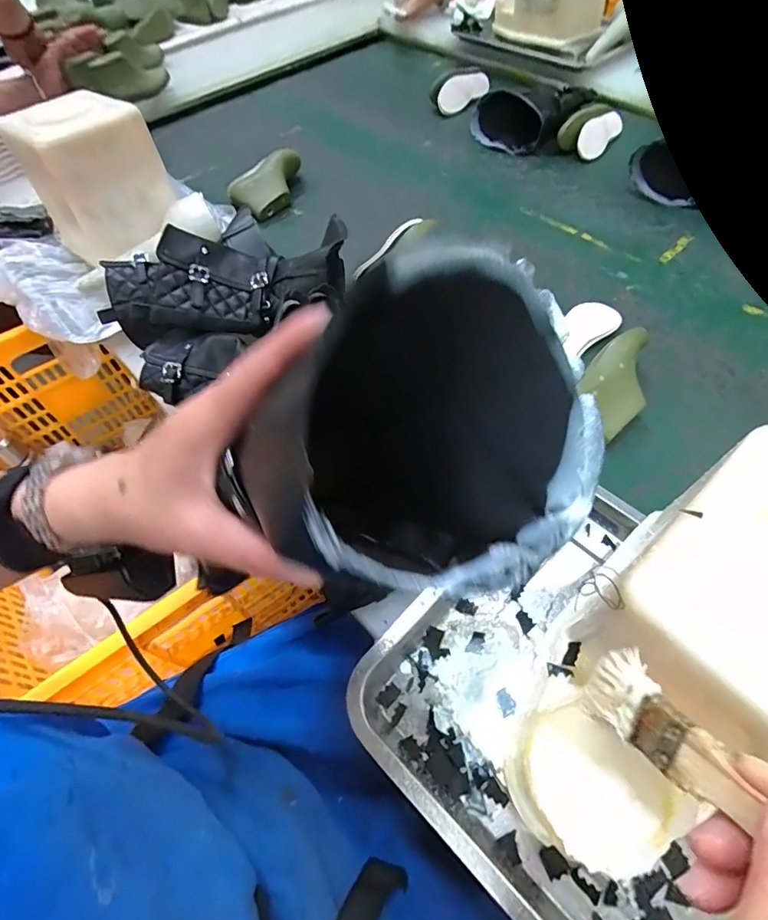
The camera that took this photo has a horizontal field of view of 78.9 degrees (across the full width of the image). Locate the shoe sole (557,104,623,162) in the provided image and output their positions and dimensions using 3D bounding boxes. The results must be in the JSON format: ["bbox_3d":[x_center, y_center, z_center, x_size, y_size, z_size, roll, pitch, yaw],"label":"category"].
[{"bbox_3d":[0.408,-0.643,0.900,0.076,0.053,0.175,32,65,21],"label":"shoe sole"}]

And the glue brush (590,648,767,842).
[{"bbox_3d":[0.119,0.114,0.144,0.028,0.009,0.138,-63,25,8],"label":"glue brush"}]

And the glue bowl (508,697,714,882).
[{"bbox_3d":[0.120,0.205,0.295,0.073,0.059,0.081,-38,63,-19],"label":"glue bowl"}]

